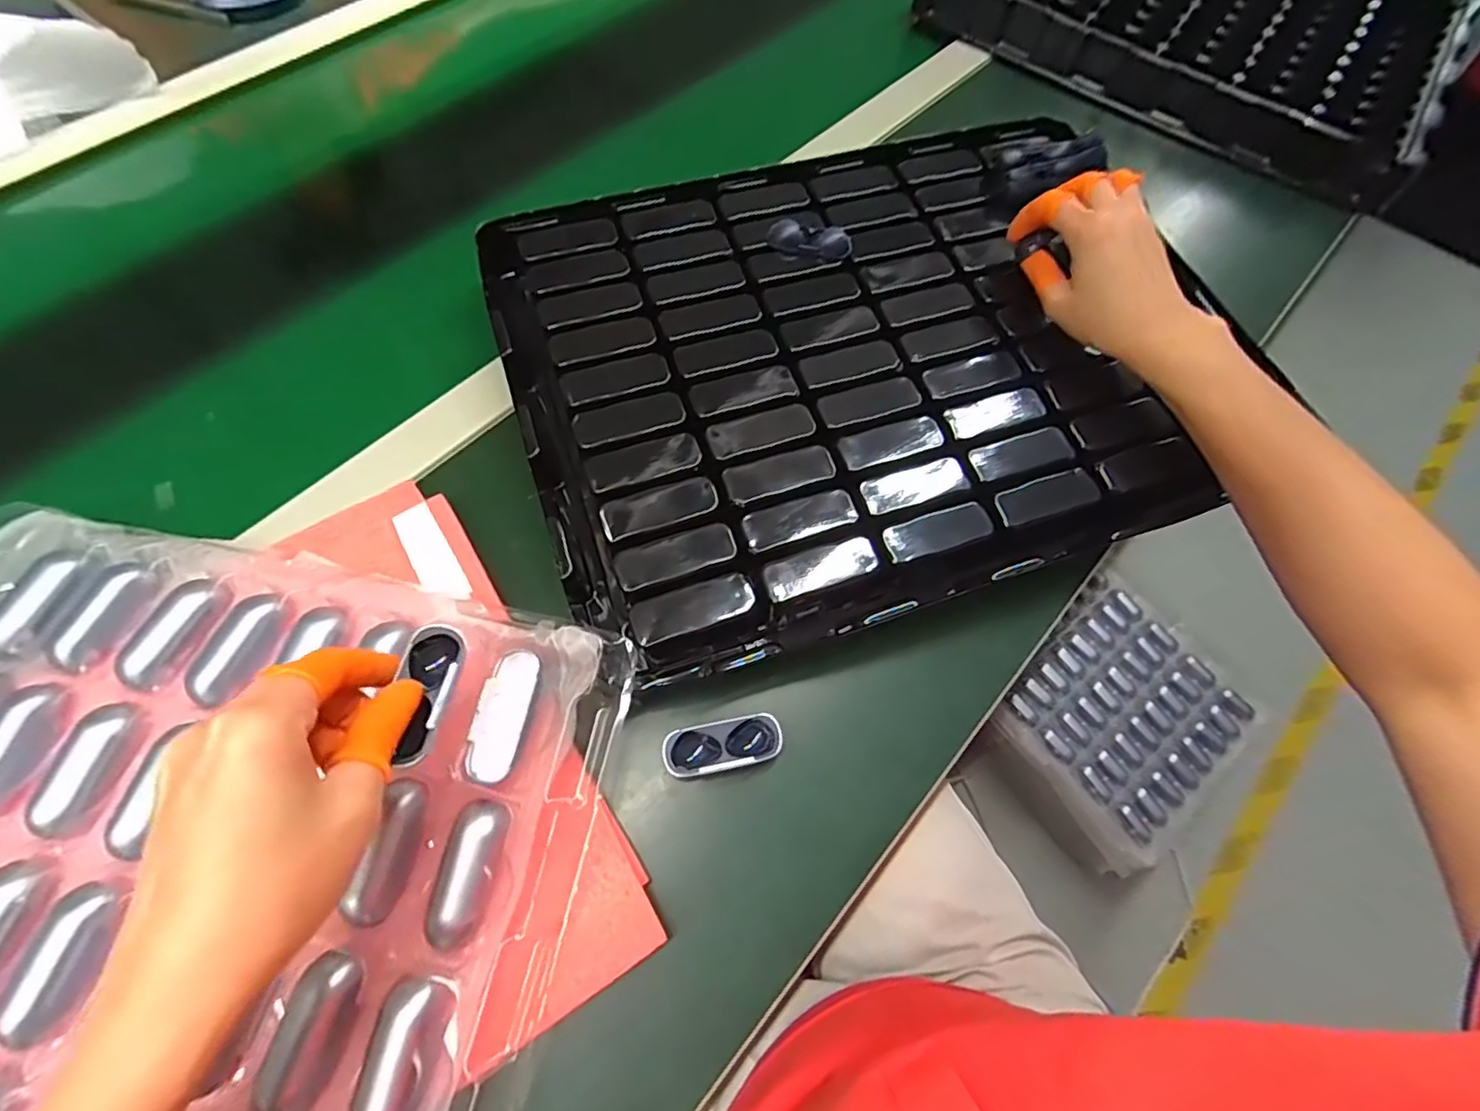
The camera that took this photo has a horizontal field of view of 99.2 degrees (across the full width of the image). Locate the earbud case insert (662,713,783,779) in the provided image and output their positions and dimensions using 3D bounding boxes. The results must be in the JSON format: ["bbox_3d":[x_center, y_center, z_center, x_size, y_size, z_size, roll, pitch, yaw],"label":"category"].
[{"bbox_3d":[-0.009,0.099,0.327,0.060,0.010,0.025,-11,67,-5],"label":"earbud case insert"}]

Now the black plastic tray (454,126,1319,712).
[{"bbox_3d":[0.077,-0.134,0.424,0.445,0.046,0.349,-18,68,-11],"label":"black plastic tray"}]

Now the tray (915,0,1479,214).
[{"bbox_3d":[0.455,-0.545,0.630,0.449,0.050,0.347,34,70,14],"label":"tray"}]

